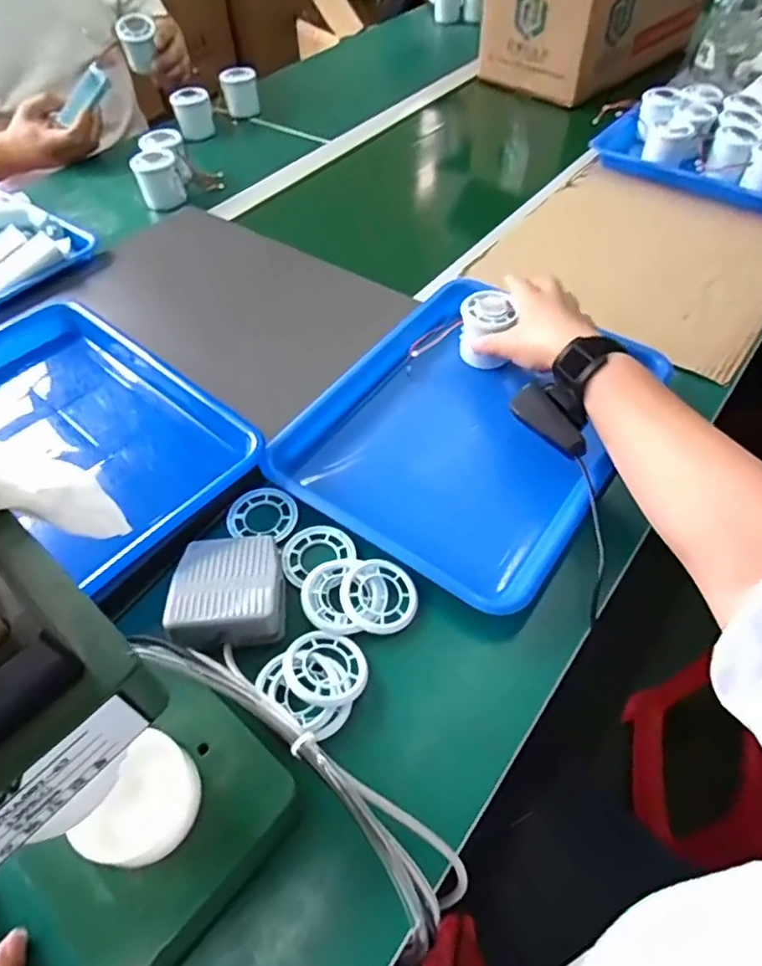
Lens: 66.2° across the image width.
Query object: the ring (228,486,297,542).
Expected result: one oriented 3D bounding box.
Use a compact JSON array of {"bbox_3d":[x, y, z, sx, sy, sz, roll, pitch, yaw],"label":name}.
[{"bbox_3d":[-0.097,0.025,0.480,0.058,0.006,0.051,1,52,2],"label":"ring"}]

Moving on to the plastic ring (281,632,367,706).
[{"bbox_3d":[-0.037,0.124,0.392,0.056,0.005,0.051,11,45,-11],"label":"plastic ring"}]

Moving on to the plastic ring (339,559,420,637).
[{"bbox_3d":[-0.002,0.082,0.427,0.054,0.013,0.054,-1,52,1],"label":"plastic ring"}]

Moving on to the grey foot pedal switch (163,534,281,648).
[{"bbox_3d":[-0.110,0.076,0.421,0.075,0.031,0.080,-9,53,-5],"label":"grey foot pedal switch"}]

